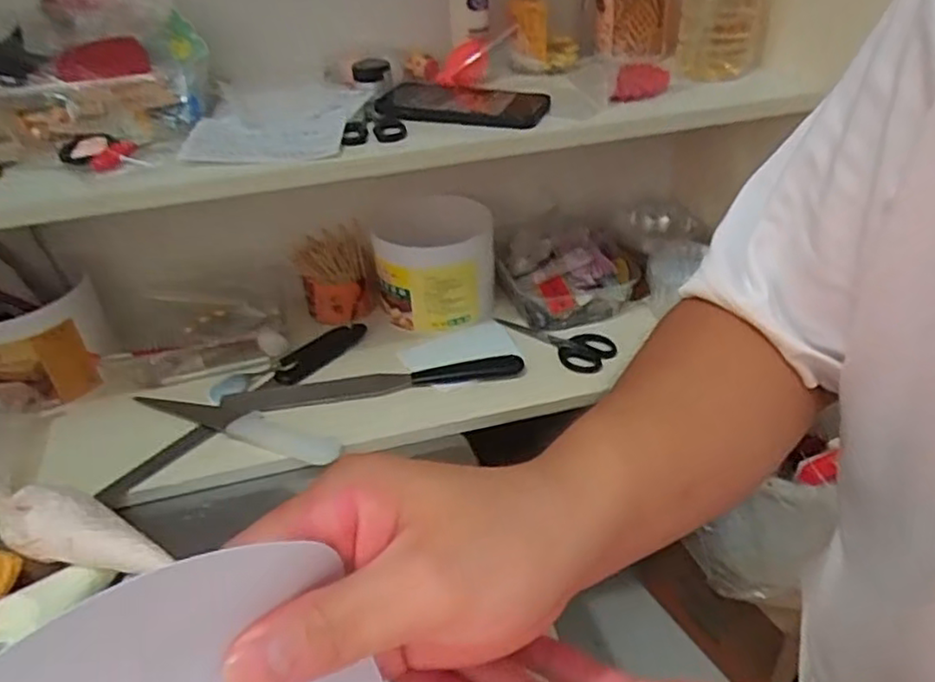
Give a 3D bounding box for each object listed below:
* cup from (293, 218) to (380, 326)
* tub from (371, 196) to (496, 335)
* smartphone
[{"bbox_3d":[-0.164,-0.082,0.842,0.090,0.085,0.093,-12,36,-11],"label":"cup"},{"bbox_3d":[-0.042,-0.097,0.824,0.134,0.120,0.137,-7,35,-4],"label":"tub"},{"bbox_3d":[-0.005,-0.223,0.635,0.159,0.016,0.076,2,35,8],"label":"smartphone"}]

